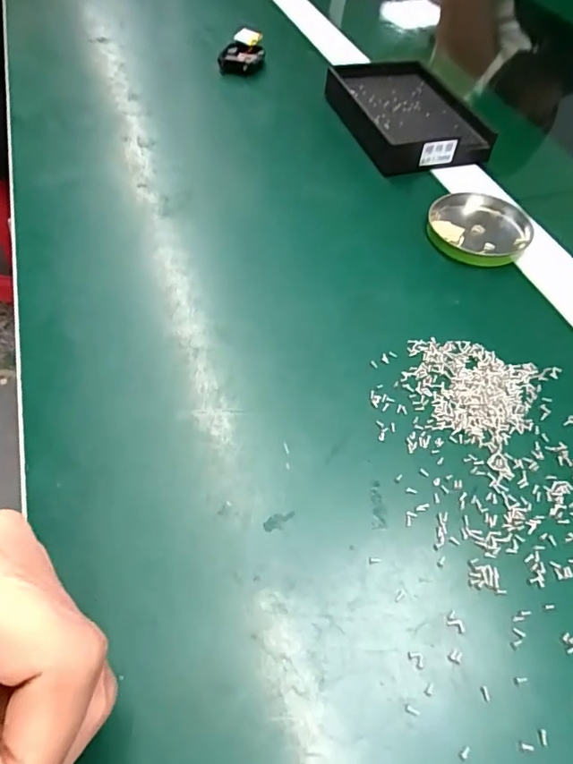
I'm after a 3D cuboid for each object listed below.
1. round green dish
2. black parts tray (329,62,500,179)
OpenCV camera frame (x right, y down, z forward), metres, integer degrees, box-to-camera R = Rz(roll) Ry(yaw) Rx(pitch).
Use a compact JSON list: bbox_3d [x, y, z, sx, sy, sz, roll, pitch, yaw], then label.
[{"bbox_3d":[0.129,-0.102,0.336,0.067,0.012,0.061,1,53,-1],"label":"round green dish"},{"bbox_3d":[0.098,-0.225,0.417,0.102,0.025,0.142,-14,55,-12],"label":"black parts tray"}]

